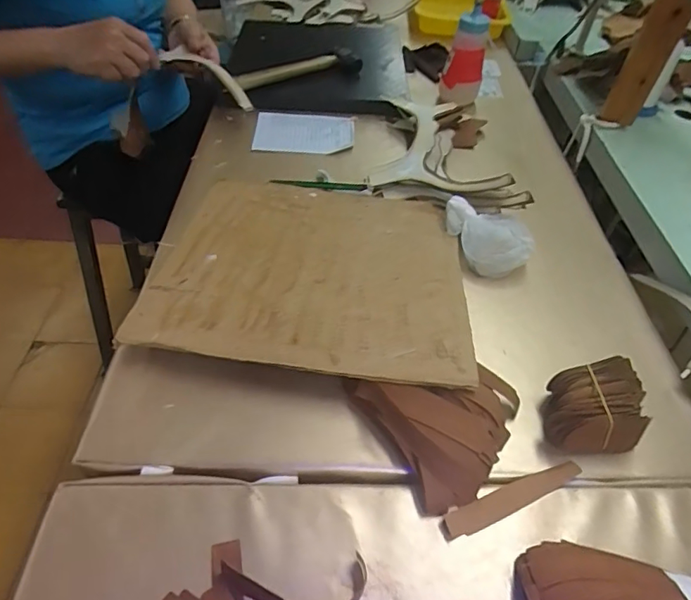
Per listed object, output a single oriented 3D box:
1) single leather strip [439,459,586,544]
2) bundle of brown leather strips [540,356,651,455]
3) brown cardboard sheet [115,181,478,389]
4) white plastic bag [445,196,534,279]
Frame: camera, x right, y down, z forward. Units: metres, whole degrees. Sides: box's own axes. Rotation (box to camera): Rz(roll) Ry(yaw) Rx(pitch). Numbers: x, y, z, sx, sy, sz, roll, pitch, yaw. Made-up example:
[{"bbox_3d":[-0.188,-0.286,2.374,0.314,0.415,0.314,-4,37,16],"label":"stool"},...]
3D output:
[{"bbox_3d":[0.126,0.149,0.375,0.121,0.006,0.020,-17,47,-21],"label":"single leather strip"},{"bbox_3d":[0.200,0.089,0.406,0.078,0.054,0.063,2,48,-3],"label":"bundle of brown leather strips"},{"bbox_3d":[-0.036,-0.035,0.508,0.305,0.023,0.266,5,47,4],"label":"brown cardboard sheet"},{"bbox_3d":[0.157,-0.075,0.551,0.067,0.038,0.095,-14,51,-18],"label":"white plastic bag"}]

